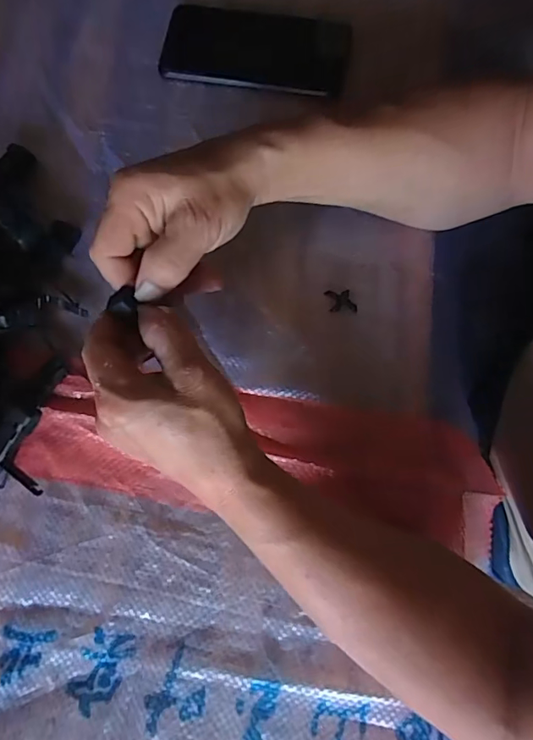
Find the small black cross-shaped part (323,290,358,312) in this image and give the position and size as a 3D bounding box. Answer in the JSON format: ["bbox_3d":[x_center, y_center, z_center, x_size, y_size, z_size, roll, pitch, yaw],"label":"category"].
[{"bbox_3d":[0.058,-0.053,0.371,0.023,0.009,0.020,-5,78,0],"label":"small black cross-shaped part"}]

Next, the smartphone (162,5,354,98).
[{"bbox_3d":[-0.011,-0.285,0.424,0.163,0.010,0.078,9,78,4],"label":"smartphone"}]

